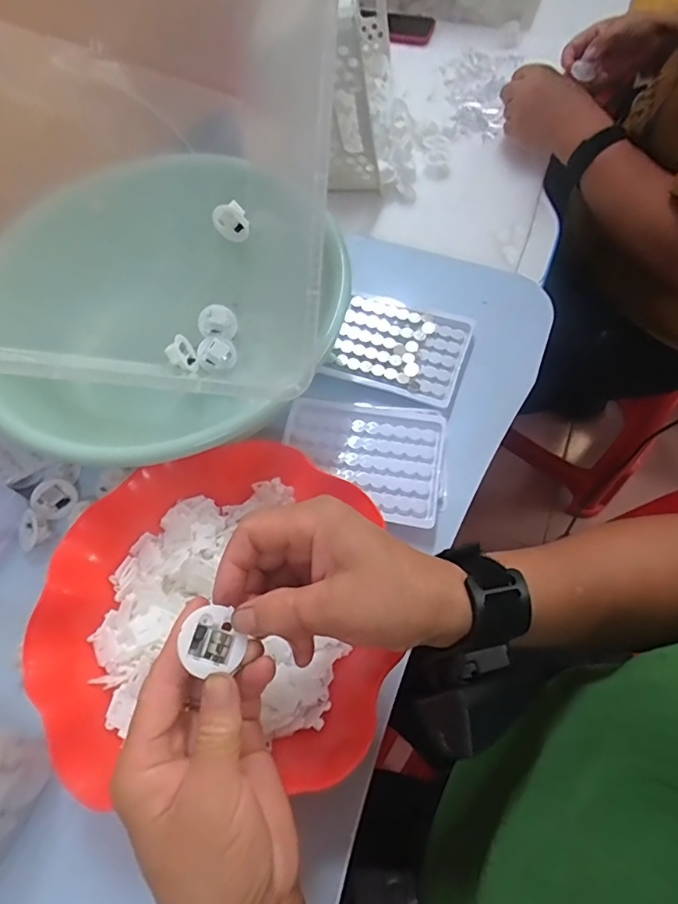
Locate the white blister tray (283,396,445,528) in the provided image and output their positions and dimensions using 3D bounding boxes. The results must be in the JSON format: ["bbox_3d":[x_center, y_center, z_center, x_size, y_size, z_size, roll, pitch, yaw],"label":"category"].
[{"bbox_3d":[0.019,0.000,0.414,0.130,0.009,0.100,13,64,7],"label":"white blister tray"}]

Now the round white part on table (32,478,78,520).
[{"bbox_3d":[-0.230,0.037,0.411,0.031,0.013,0.031,-1,92,-31],"label":"round white part on table"}]

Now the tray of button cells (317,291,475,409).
[{"bbox_3d":[0.055,-0.094,0.454,0.113,0.010,0.093,19,66,12],"label":"tray of button cells"}]

